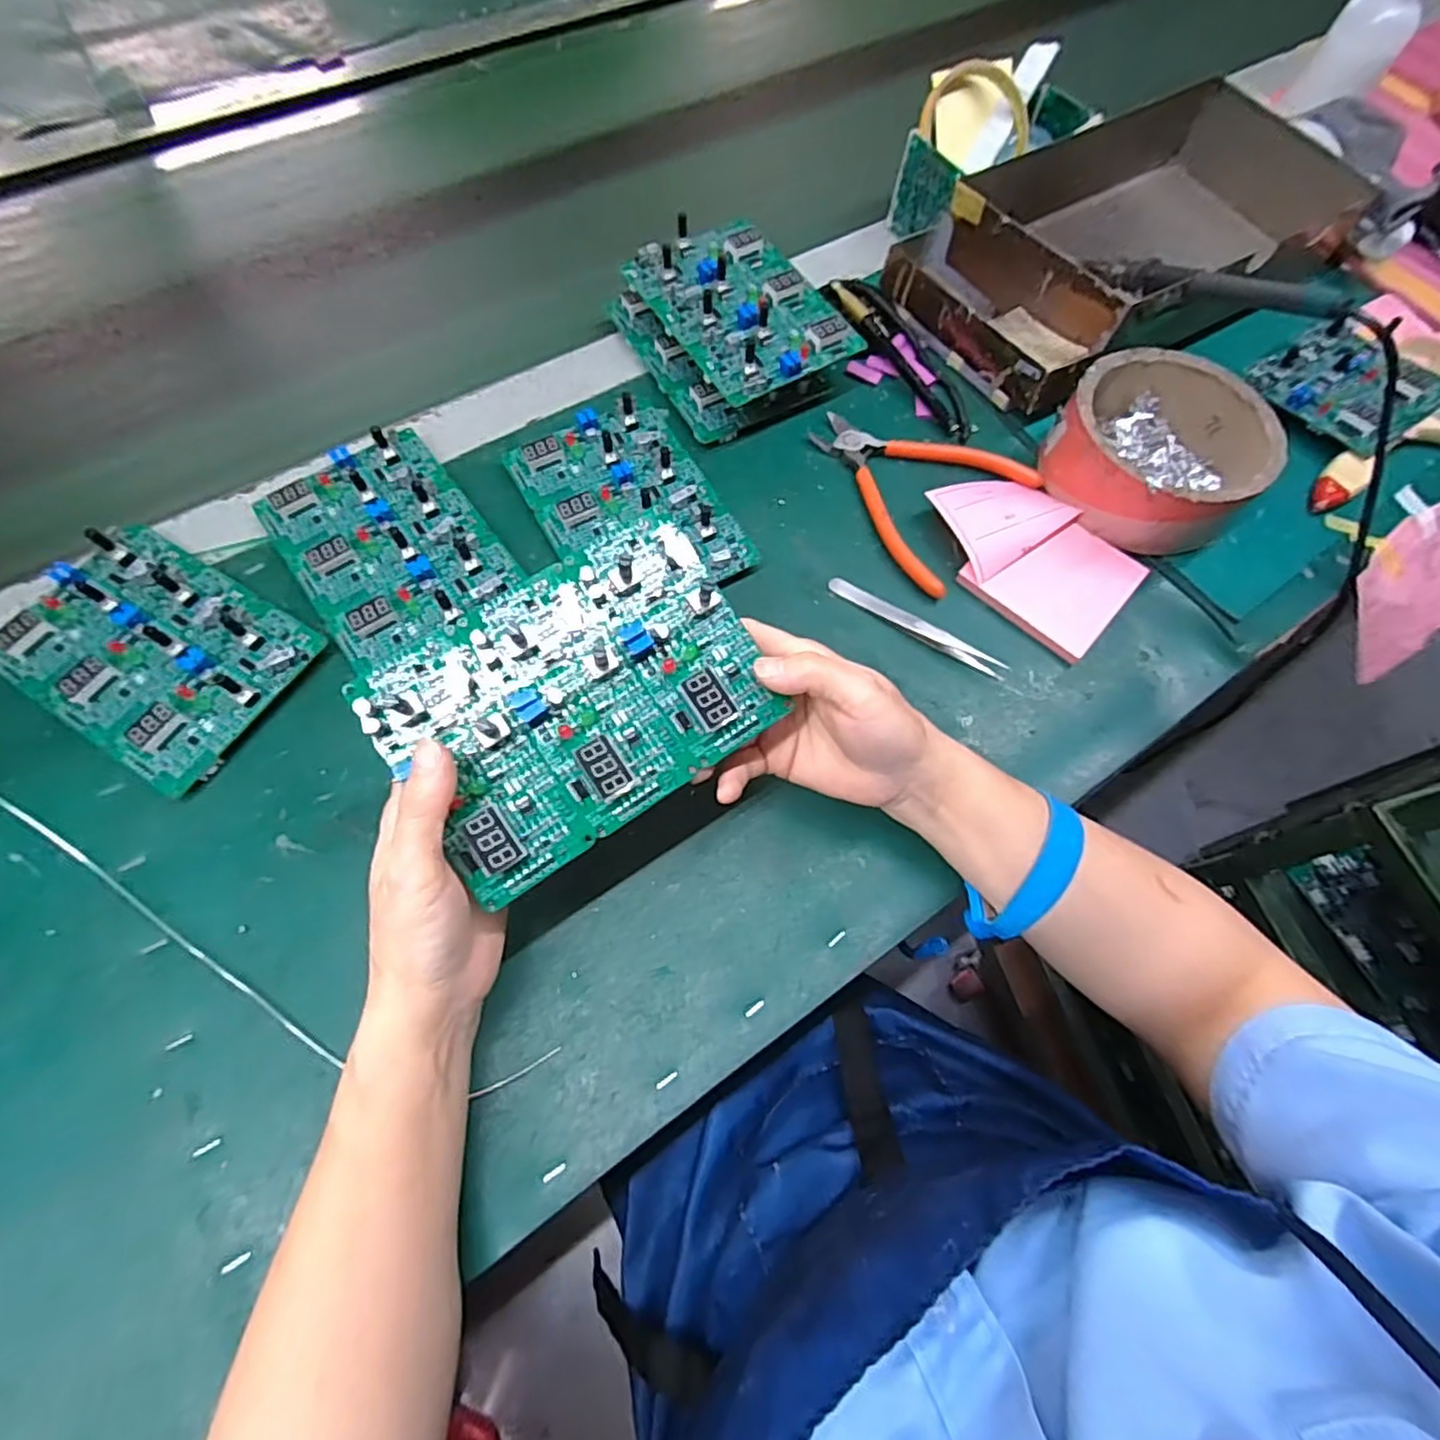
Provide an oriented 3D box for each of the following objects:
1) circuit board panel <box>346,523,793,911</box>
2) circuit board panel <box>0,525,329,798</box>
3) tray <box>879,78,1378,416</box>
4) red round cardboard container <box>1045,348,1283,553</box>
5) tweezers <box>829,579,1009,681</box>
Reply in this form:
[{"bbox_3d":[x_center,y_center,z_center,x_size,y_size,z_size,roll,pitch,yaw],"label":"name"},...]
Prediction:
[{"bbox_3d":[-0.056,-0.009,0.270,0.144,0.012,0.100,-33,90,-11],"label":"circuit board panel"},{"bbox_3d":[-0.304,-0.038,0.361,0.142,0.020,0.106,30,69,10],"label":"circuit board panel"},{"bbox_3d":[0.302,-0.354,0.494,0.332,0.066,0.177,-32,72,-14],"label":"tray"},{"bbox_3d":[0.277,-0.172,0.423,0.120,0.048,0.127,1,67,-2],"label":"red round cardboard container"},{"bbox_3d":[0.116,-0.056,0.396,0.113,0.011,0.011,32,70,11],"label":"tweezers"}]

